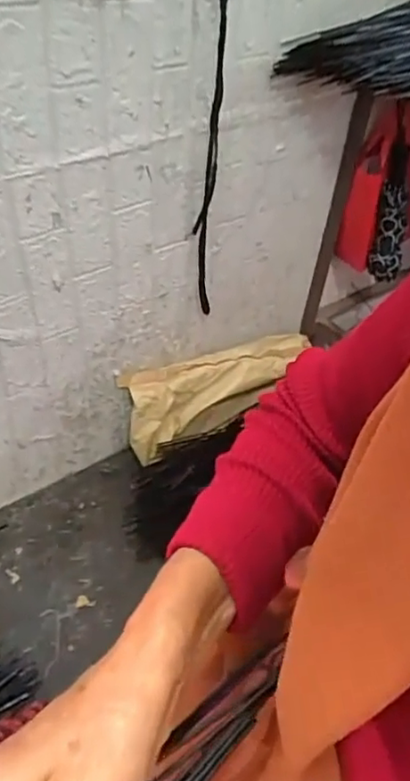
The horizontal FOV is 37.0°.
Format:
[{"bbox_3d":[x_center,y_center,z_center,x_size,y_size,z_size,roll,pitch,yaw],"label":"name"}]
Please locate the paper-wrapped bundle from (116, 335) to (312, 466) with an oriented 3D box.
[{"bbox_3d":[0.035,-0.008,1.325,0.444,0.141,0.107,-22,51,-20],"label":"paper-wrapped bundle"}]

